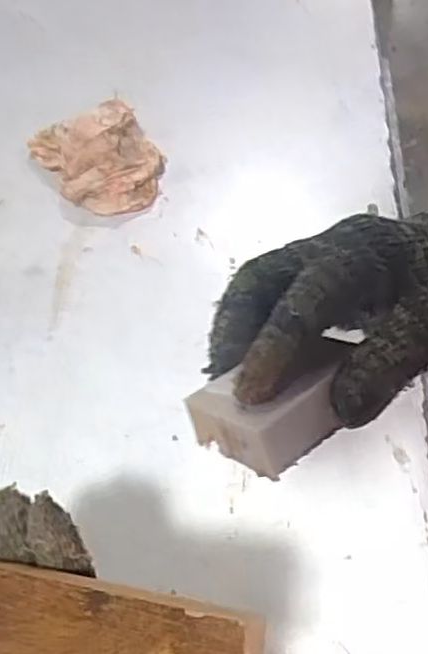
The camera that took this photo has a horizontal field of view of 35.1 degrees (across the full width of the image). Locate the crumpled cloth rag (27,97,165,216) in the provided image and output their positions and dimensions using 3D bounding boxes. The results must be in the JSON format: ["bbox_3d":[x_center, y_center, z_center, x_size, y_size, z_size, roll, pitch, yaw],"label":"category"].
[{"bbox_3d":[-0.113,-0.172,0.662,0.096,0.061,0.136,-29,56,-16],"label":"crumpled cloth rag"}]

